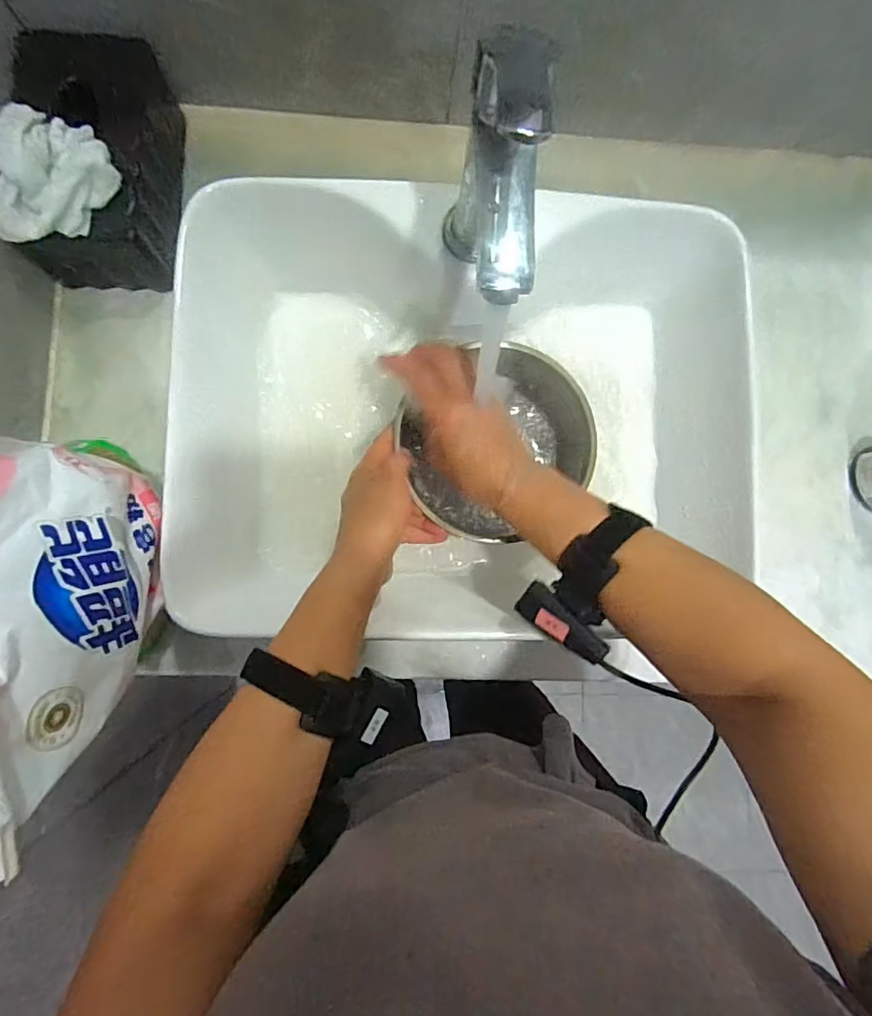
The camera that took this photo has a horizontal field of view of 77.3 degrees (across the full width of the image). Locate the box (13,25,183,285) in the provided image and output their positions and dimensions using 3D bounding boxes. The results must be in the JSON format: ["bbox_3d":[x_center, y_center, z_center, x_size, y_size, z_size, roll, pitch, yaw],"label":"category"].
[{"bbox_3d":[-0.318,-0.325,0.523,0.122,0.096,0.193,5,86,-4],"label":"box"}]

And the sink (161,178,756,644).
[{"bbox_3d":[0.024,-0.080,0.504,0.475,0.135,0.365,0,86,-4],"label":"sink"}]

